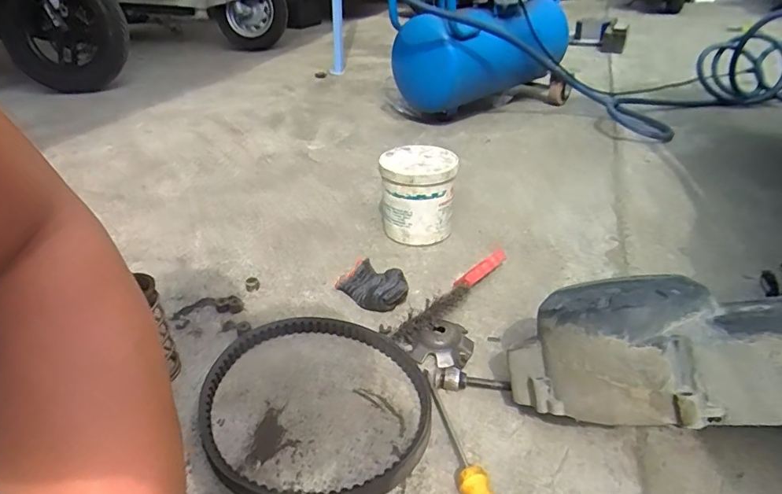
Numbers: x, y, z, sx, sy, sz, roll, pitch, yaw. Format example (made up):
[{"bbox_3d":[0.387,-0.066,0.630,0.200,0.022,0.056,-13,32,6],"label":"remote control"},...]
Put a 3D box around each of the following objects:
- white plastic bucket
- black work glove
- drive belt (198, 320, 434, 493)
[{"bbox_3d":[0.044,-0.084,0.821,0.115,0.134,0.105,1,31,3],"label":"white plastic bucket"},{"bbox_3d":[-0.021,0.051,0.693,0.071,0.037,0.107,-25,38,-35],"label":"black work glove"},{"bbox_3d":[-0.080,0.162,0.534,0.242,0.019,0.247,-7,31,-10],"label":"drive belt"}]

